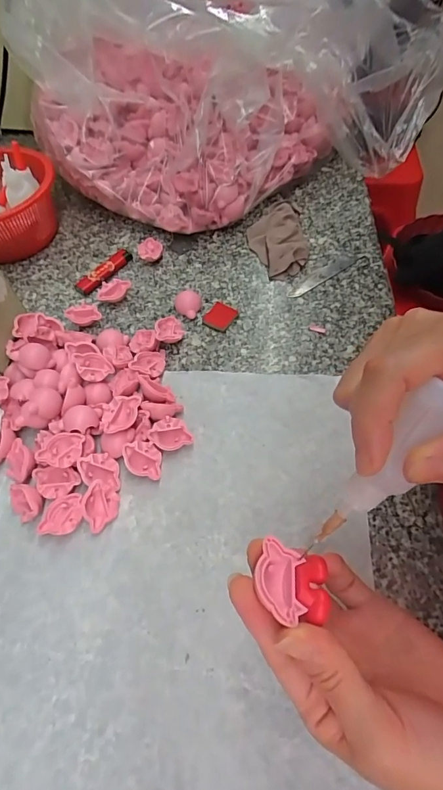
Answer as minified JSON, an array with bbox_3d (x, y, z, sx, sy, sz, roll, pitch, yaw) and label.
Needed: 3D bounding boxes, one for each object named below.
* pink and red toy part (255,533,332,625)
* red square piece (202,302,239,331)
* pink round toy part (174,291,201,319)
[{"bbox_3d":[0.033,0.086,0.187,0.032,0.009,0.033,9,59,9],"label":"pink and red toy part"},{"bbox_3d":[0.000,-0.082,0.422,0.028,0.007,0.031,29,64,20],"label":"red square piece"},{"bbox_3d":[-0.035,-0.097,0.430,0.028,0.012,0.031,-8,58,-2],"label":"pink round toy part"}]

